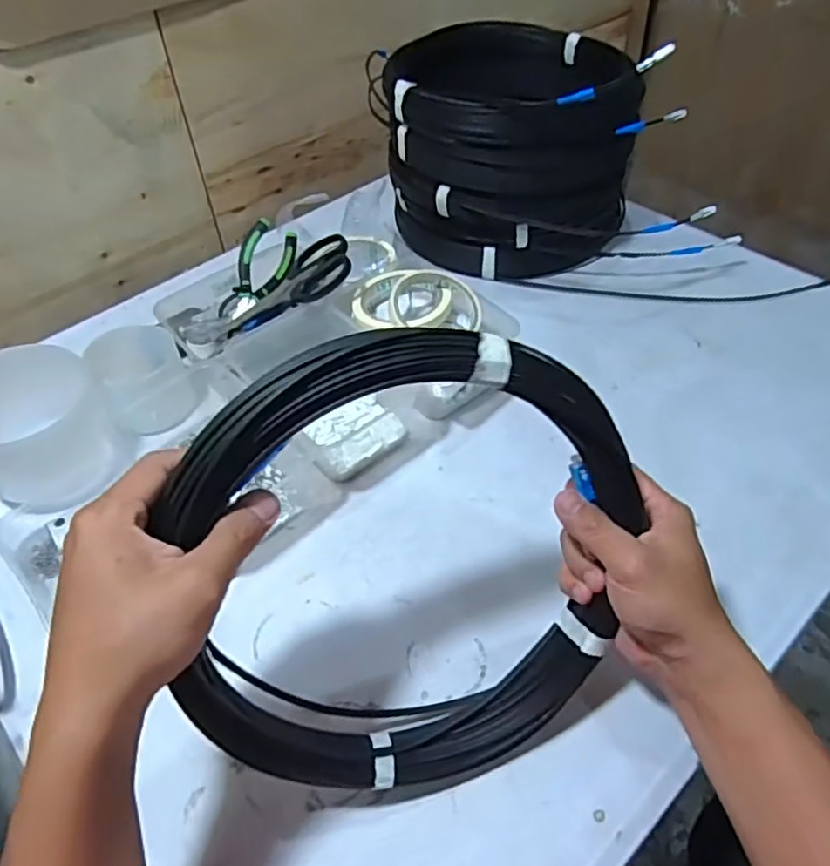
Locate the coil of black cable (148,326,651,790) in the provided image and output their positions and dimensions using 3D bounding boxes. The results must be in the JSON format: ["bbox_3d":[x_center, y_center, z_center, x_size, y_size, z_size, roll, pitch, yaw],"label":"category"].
[{"bbox_3d":[-0.003,0.084,0.384,0.265,0.280,0.040,-4,23,-15],"label":"coil of black cable"}]

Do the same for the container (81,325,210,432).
[{"bbox_3d":[-0.261,-0.053,0.660,0.088,0.068,0.081,-25,50,-19],"label":"container"}]

